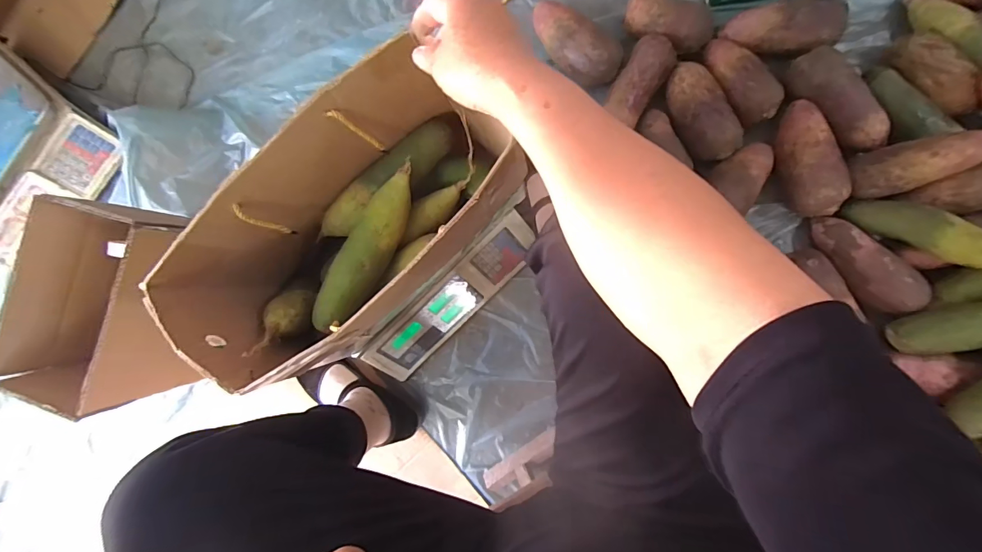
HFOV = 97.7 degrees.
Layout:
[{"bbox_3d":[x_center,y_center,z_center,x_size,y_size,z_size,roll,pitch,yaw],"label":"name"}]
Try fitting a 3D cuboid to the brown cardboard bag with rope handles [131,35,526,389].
[{"bbox_3d":[-0.156,-0.037,0.476,0.326,0.188,0.182,-38,84,6],"label":"brown cardboard bag with rope handles"}]

